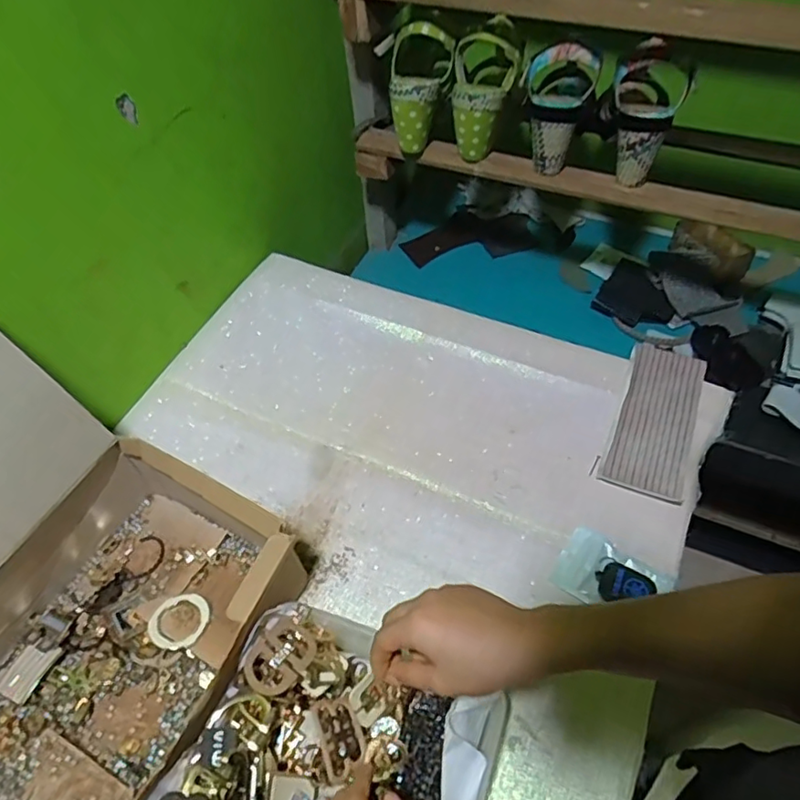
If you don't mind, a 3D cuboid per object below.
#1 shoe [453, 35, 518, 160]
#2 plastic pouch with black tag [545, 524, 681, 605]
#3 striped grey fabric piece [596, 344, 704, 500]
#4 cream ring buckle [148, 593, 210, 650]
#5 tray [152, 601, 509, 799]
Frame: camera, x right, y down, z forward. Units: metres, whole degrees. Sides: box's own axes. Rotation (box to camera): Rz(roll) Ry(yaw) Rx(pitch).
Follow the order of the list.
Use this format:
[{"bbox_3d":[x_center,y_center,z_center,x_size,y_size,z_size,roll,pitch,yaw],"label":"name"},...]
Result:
[{"bbox_3d":[0.102,-0.374,0.709,0.079,0.124,0.069,8,53,8],"label":"shoe"},{"bbox_3d":[0.199,0.168,0.538,0.096,0.015,0.066,28,60,19],"label":"plastic pouch with black tag"},{"bbox_3d":[0.279,0.020,0.620,0.081,0.018,0.185,19,65,16],"label":"striped grey fabric piece"},{"bbox_3d":[-0.195,0.195,0.506,0.048,0.007,0.050,21,51,13],"label":"cream ring buckle"},{"bbox_3d":[-0.045,0.269,0.410,0.199,0.077,0.193,19,57,14],"label":"tray"}]

